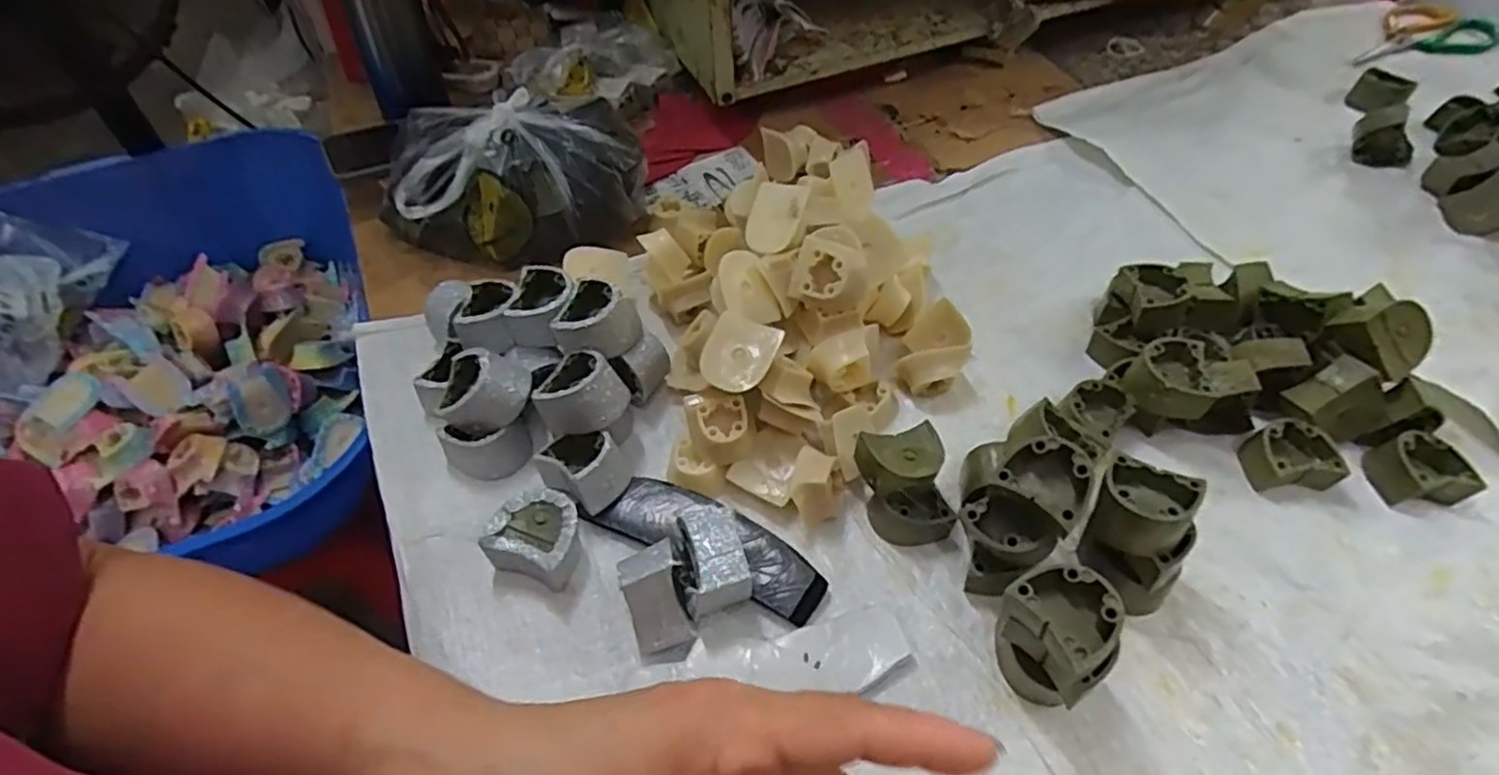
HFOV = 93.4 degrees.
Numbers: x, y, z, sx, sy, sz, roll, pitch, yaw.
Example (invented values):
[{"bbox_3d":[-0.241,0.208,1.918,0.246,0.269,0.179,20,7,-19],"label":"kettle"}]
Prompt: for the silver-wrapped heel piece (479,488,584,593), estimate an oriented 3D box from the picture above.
[{"bbox_3d":[-0.124,0.088,0.415,0.052,0.036,0.044,11,51,11],"label":"silver-wrapped heel piece"}]

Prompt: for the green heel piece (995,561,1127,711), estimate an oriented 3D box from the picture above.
[{"bbox_3d":[0.147,0.124,0.342,0.038,0.080,0.048,-27,54,-19],"label":"green heel piece"}]

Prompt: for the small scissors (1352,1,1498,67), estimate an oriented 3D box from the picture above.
[{"bbox_3d":[0.743,-0.388,0.788,0.223,0.022,0.096,-27,54,-19],"label":"small scissors"}]

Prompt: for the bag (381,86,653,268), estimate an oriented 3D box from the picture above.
[{"bbox_3d":[-0.198,-0.171,0.581,0.213,0.090,0.135,-15,52,-12],"label":"bag"}]

